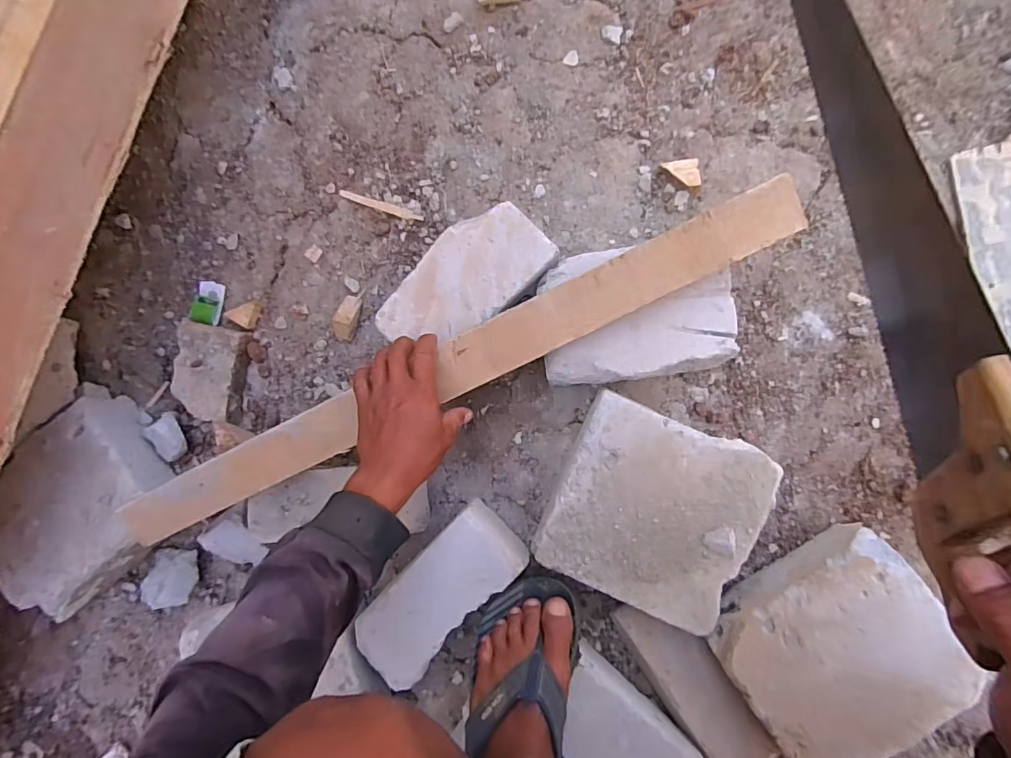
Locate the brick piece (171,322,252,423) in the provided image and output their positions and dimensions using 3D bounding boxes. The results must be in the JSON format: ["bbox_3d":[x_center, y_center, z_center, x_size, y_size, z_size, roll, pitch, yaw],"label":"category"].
[{"bbox_3d":[-0.391,-0.011,0.673,0.085,0.041,0.121,12,89,8],"label":"brick piece"}]

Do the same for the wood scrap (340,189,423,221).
[{"bbox_3d":[-0.160,-0.224,0.659,0.118,0.004,0.012,21,91,9],"label":"wood scrap"}]

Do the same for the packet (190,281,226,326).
[{"bbox_3d":[-0.410,-0.105,0.706,0.046,0.006,0.058,14,89,9],"label":"packet"}]

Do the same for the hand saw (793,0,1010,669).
[{"bbox_3d":[0.228,-0.091,0.308,0.025,0.118,0.466,-9,73,8],"label":"hand saw"}]

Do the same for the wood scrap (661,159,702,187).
[{"bbox_3d":[0.206,-0.237,0.599,0.039,0.019,0.033,-5,86,9],"label":"wood scrap"}]

